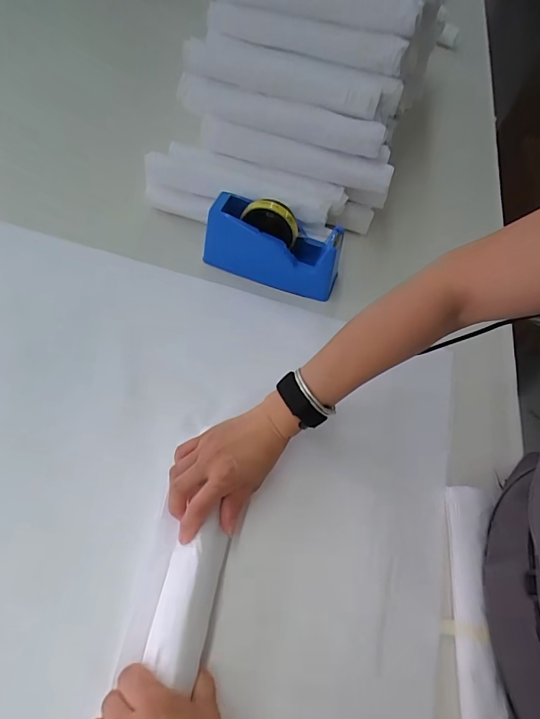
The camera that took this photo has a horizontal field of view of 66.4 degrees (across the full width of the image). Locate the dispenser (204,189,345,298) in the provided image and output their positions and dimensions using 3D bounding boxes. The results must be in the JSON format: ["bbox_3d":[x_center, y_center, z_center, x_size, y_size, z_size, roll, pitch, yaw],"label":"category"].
[{"bbox_3d":[0.004,-0.160,0.565,0.187,0.099,0.060,20,58,7],"label":"dispenser"}]

